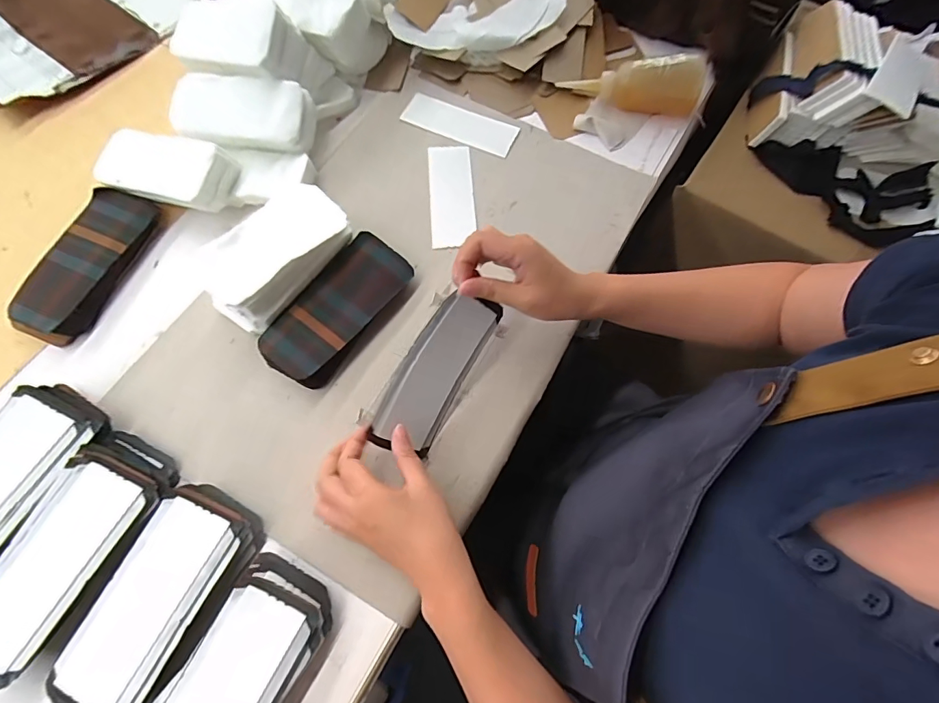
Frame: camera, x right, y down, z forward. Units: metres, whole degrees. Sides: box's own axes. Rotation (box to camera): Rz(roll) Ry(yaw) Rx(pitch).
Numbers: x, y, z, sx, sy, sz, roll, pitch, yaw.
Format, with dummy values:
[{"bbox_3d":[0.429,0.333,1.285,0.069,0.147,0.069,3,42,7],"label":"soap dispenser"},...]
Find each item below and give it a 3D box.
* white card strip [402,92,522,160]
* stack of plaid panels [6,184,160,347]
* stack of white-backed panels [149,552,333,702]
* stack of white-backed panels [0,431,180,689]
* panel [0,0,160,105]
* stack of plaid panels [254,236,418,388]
[{"bbox_3d":[-0.012,-0.296,0.575,0.147,0.004,0.055,24,70,7],"label":"white card strip"},{"bbox_3d":[-0.411,-0.095,0.479,0.074,0.031,0.177,19,70,4],"label":"stack of plaid panels"},{"bbox_3d":[-0.186,0.258,0.342,0.083,0.030,0.180,30,71,10],"label":"stack of white-backed panels"},{"bbox_3d":[-0.340,0.165,0.377,0.082,0.029,0.186,27,70,9],"label":"stack of white-backed panels"},{"bbox_3d":[-0.594,-0.415,0.592,0.247,0.014,0.247,36,72,10],"label":"panel"},{"bbox_3d":[-0.136,-0.047,0.463,0.079,0.026,0.169,32,71,11],"label":"stack of plaid panels"}]

